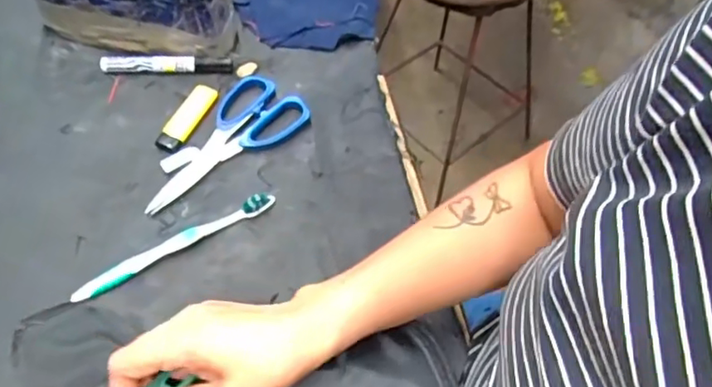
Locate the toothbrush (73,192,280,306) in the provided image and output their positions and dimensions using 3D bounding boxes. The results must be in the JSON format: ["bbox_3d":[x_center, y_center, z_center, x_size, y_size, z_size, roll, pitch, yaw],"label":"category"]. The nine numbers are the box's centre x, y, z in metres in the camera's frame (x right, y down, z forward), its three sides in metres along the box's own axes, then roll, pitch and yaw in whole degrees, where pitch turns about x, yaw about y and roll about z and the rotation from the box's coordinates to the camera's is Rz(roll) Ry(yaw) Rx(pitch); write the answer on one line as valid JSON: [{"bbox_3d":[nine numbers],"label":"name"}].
[{"bbox_3d":[-0.150,0.043,0.501,0.178,0.018,0.014,-27,62,-19],"label":"toothbrush"}]

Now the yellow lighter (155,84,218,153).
[{"bbox_3d":[-0.164,-0.074,0.575,0.024,0.014,0.078,24,59,13],"label":"yellow lighter"}]

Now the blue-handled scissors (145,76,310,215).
[{"bbox_3d":[-0.133,-0.056,0.568,0.176,0.014,0.077,-32,63,-21],"label":"blue-handled scissors"}]

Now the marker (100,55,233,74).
[{"bbox_3d":[-0.196,-0.134,0.614,0.129,0.017,0.018,0,57,-2],"label":"marker"}]

